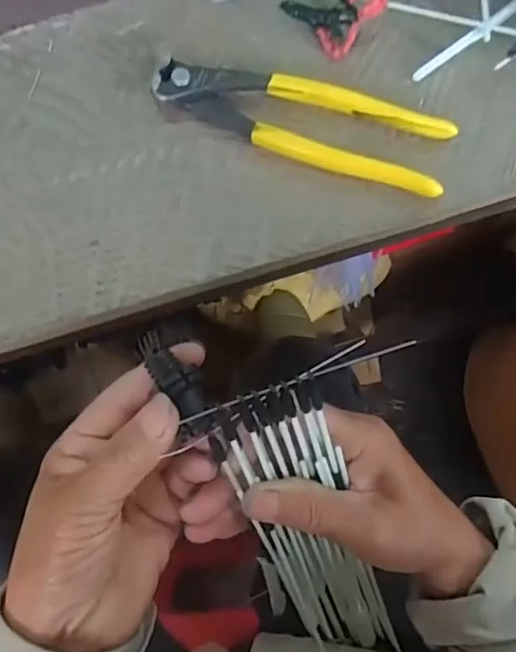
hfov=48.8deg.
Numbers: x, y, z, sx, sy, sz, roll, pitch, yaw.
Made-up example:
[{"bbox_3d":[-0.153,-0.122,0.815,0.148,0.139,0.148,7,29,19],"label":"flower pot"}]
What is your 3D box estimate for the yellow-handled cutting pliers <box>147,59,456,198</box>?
[{"bbox_3d":[0.025,-0.115,0.315,0.162,0.014,0.047,18,75,3],"label":"yellow-handled cutting pliers"}]

